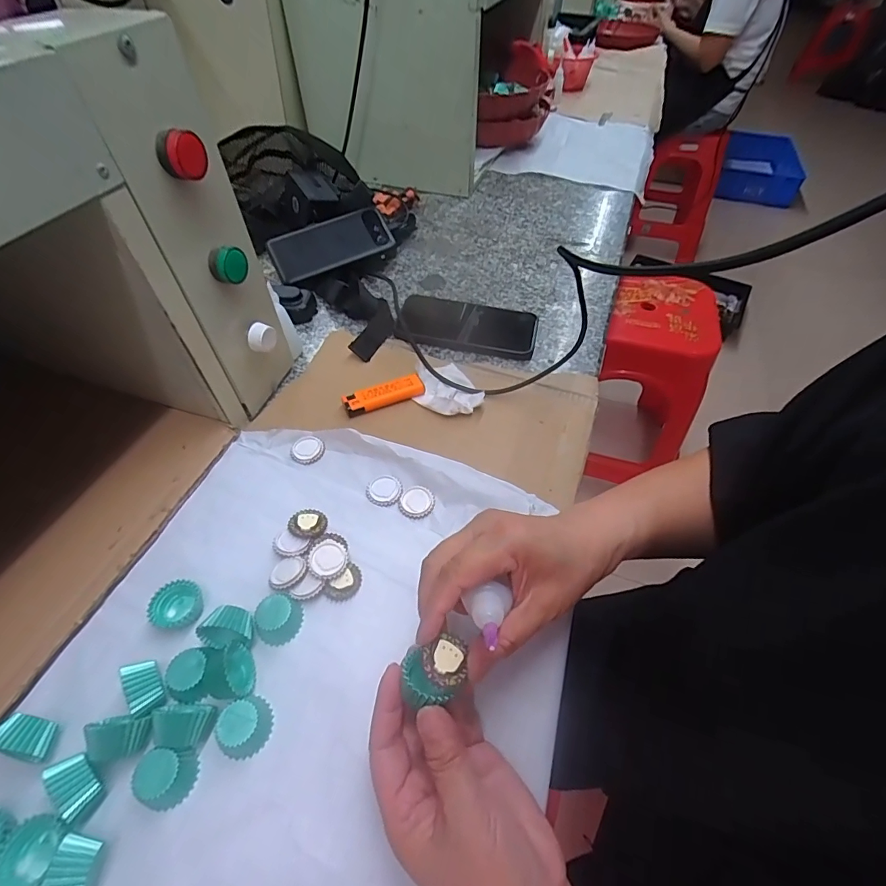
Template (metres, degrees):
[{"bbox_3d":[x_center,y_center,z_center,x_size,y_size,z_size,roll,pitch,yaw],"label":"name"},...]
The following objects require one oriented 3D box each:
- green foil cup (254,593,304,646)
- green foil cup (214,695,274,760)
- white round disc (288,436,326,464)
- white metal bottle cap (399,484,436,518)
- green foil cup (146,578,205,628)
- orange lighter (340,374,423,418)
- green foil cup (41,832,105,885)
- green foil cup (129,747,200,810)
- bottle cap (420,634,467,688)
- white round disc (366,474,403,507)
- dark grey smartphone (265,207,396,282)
[{"bbox_3d":[-0.113,0.121,0.306,0.028,0.019,0.028,0,51,0],"label":"green foil cup"},{"bbox_3d":[-0.119,0.169,0.268,0.029,0.017,0.029,0,51,0],"label":"green foil cup"},{"bbox_3d":[-0.121,0.006,0.399,0.028,0.004,0.028,1,50,-1],"label":"white round disc"},{"bbox_3d":[-0.021,0.048,0.366,0.028,0.005,0.027,1,50,-1],"label":"white metal bottle cap"},{"bbox_3d":[-0.186,0.113,0.312,0.029,0.017,0.028,0,51,0],"label":"green foil cup"},{"bbox_3d":[-0.058,-0.046,0.443,0.078,0.017,0.022,-19,53,-17],"label":"orange lighter"},{"bbox_3d":[-0.186,0.217,0.227,0.020,0.020,0.030,-10,52,-8],"label":"green foil cup"},{"bbox_3d":[-0.156,0.189,0.252,0.028,0.019,0.026,0,51,0],"label":"green foil cup"},{"bbox_3d":[0.001,0.115,0.239,0.024,0.004,0.025,13,45,-14],"label":"bottle cap"},{"bbox_3d":[-0.048,0.039,0.373,0.030,0.004,0.028,1,50,-1],"label":"white round disc"},{"bbox_3d":[-0.145,-0.260,0.580,0.152,0.013,0.070,-24,81,-11],"label":"dark grey smartphone"}]

